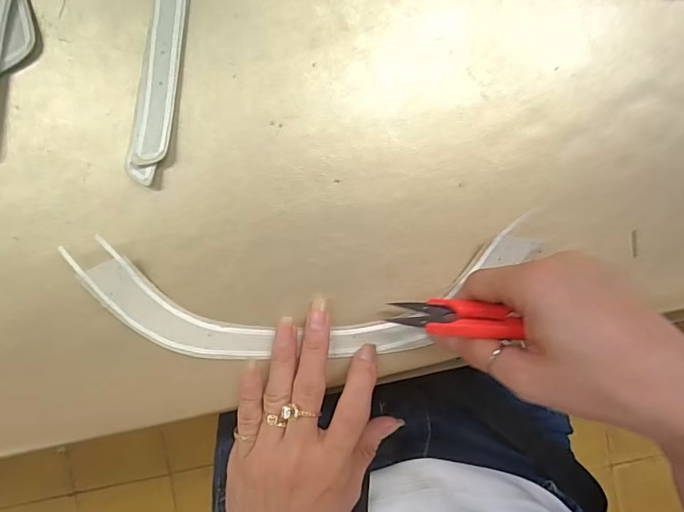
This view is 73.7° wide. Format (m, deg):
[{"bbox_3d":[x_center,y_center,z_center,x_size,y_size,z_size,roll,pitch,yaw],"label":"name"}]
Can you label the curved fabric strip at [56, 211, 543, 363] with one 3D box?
[{"bbox_3d":[-0.014,0.023,0.264,0.258,0.010,0.077,-5,96,-4],"label":"curved fabric strip"}]

